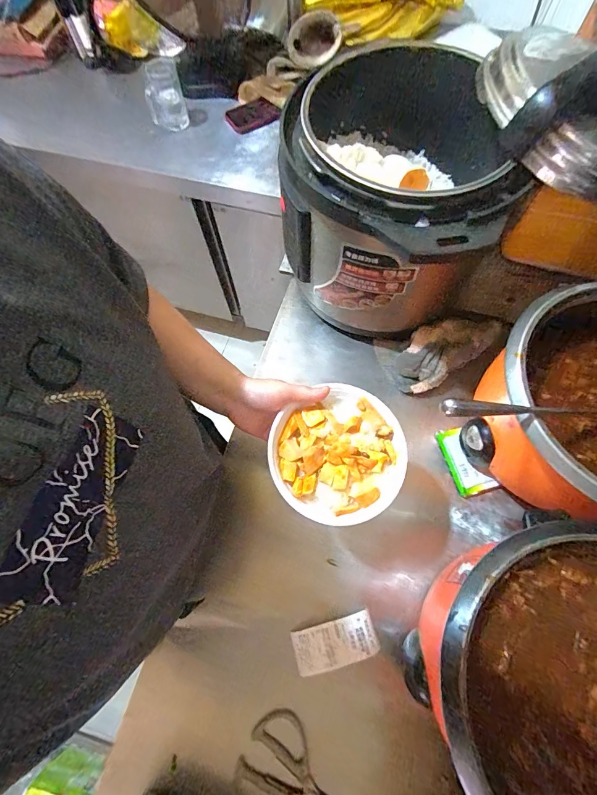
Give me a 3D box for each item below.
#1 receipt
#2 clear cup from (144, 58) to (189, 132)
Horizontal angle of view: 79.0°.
[{"bbox_3d":[0.052,0.353,0.520,0.118,0.015,0.055,-15,68,-4],"label":"receipt"},{"bbox_3d":[-0.326,-0.733,0.892,0.088,0.143,0.091,-1,68,2],"label":"clear cup"}]

